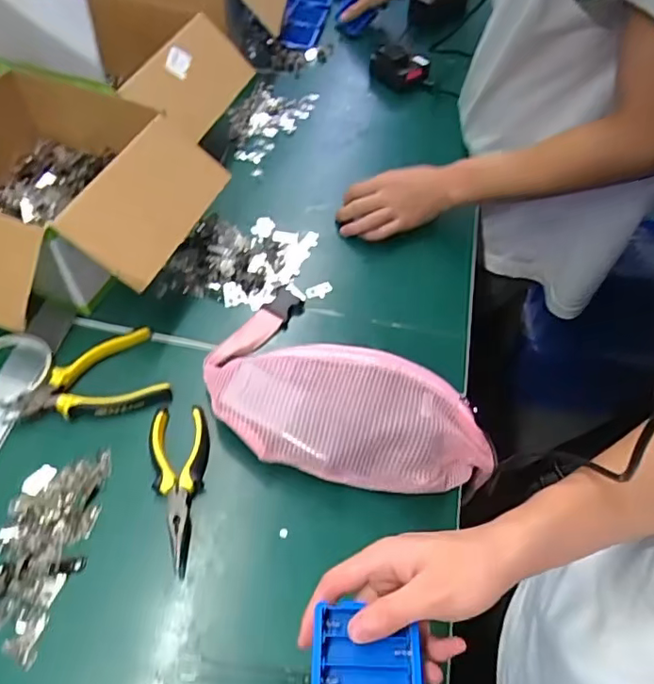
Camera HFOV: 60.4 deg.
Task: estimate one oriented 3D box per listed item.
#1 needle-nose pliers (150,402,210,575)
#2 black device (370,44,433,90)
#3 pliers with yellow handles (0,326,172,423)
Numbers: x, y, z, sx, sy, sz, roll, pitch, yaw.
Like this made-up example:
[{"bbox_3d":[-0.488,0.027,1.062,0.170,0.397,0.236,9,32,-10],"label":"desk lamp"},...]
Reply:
[{"bbox_3d":[-0.135,0.131,0.530,0.057,0.019,0.154,-9,56,-10],"label":"needle-nose pliers"},{"bbox_3d":[0.113,-0.420,0.858,0.092,0.042,0.052,3,54,-3],"label":"black device"},{"bbox_3d":[-0.251,0.036,0.584,0.160,0.021,0.094,-11,56,-10],"label":"pliers with yellow handles"}]

